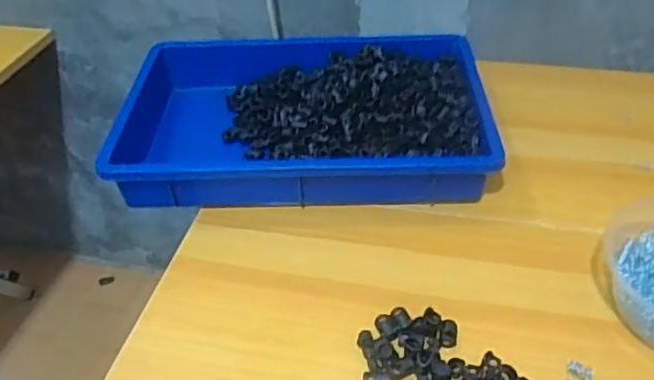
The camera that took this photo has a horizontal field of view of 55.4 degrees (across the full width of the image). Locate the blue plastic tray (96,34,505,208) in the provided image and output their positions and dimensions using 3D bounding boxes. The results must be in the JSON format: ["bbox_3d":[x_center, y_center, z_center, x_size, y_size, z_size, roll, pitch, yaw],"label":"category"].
[{"bbox_3d":[-0.029,-0.085,0.667,0.371,0.057,0.256,-2,40,2],"label":"blue plastic tray"}]

